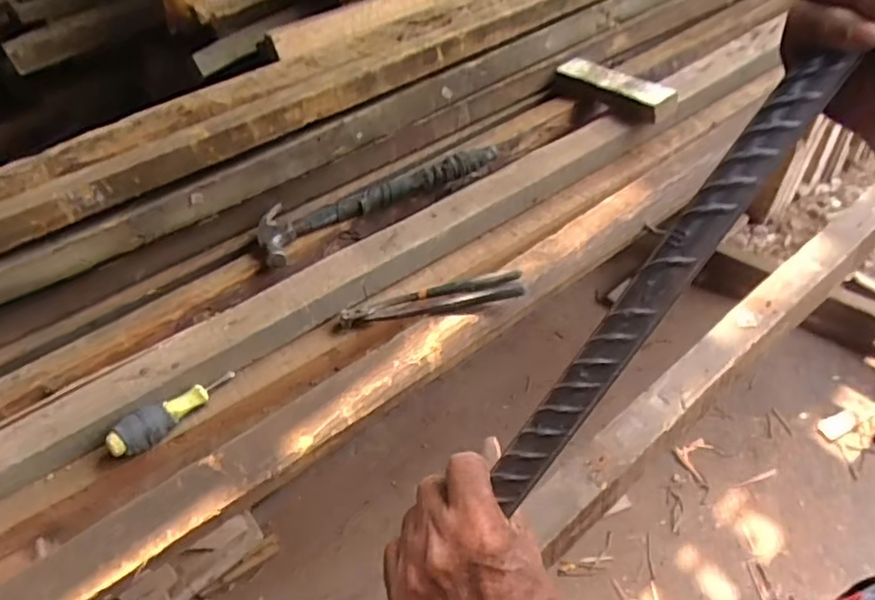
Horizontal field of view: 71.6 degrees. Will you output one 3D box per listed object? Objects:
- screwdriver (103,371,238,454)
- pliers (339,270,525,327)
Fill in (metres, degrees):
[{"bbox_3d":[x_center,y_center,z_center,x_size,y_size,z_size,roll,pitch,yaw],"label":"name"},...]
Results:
[{"bbox_3d":[-0.280,0.116,0.646,0.140,0.035,0.036,-38,54,-25],"label":"screwdriver"},{"bbox_3d":[-0.007,0.000,0.716,0.214,0.030,0.044,-10,47,-3],"label":"pliers"}]

